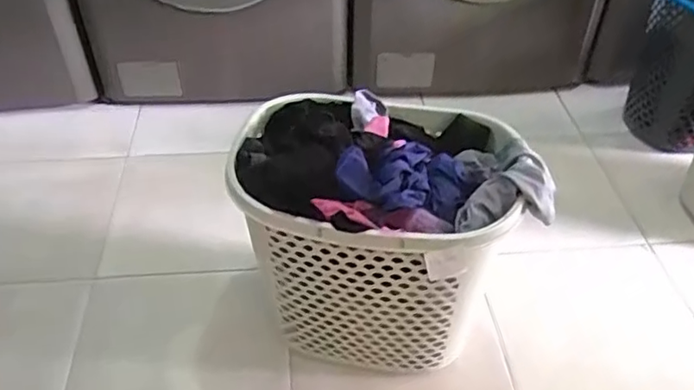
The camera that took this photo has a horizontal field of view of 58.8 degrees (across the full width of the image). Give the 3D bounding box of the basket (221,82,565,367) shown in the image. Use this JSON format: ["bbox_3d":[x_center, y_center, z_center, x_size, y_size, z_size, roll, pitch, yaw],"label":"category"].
[{"bbox_3d":[0.063,0.059,1.034,0.442,0.412,0.294,6,43,7],"label":"basket"}]

